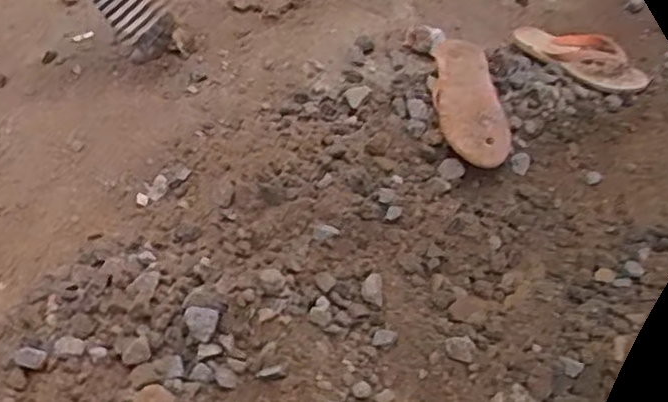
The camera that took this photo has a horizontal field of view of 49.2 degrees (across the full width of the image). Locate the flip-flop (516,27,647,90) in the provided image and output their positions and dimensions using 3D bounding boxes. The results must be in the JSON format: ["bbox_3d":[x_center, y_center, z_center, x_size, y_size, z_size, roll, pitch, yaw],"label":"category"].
[{"bbox_3d":[0.409,-0.245,1.211,0.219,0.052,0.082,29,53,22],"label":"flip-flop"}]

